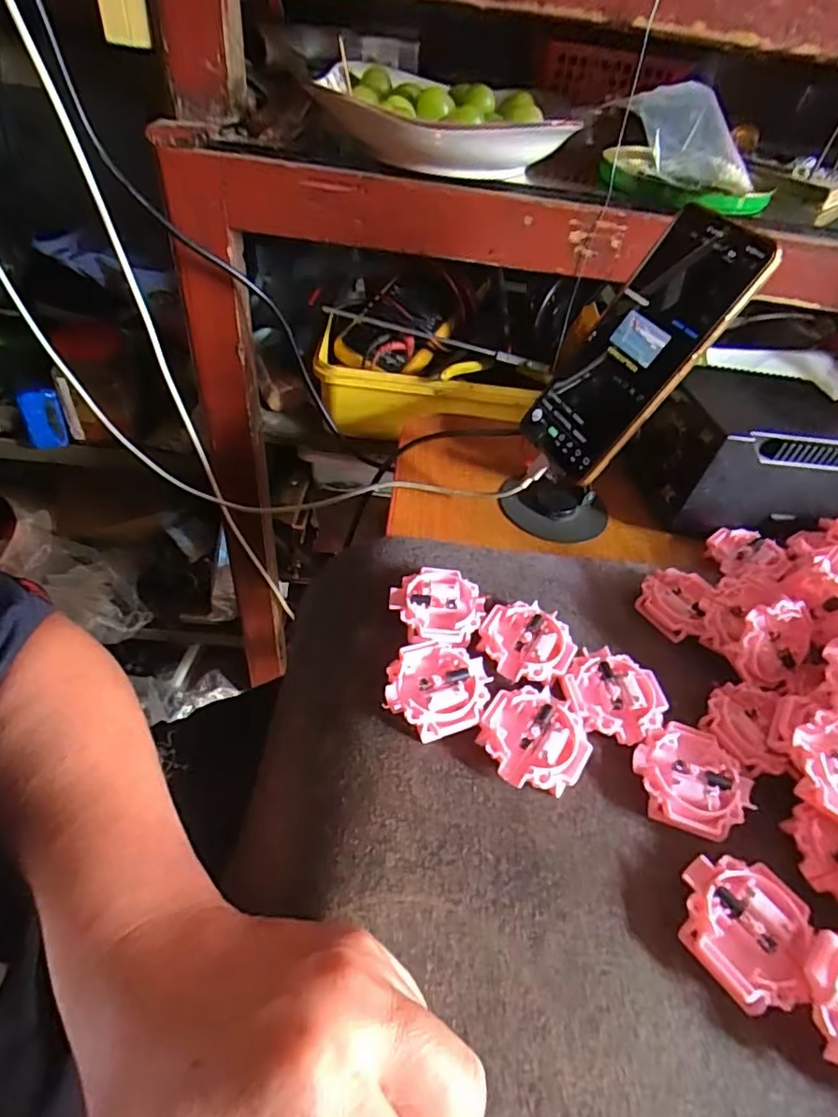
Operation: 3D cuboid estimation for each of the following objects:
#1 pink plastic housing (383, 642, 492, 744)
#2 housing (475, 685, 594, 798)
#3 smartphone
[{"bbox_3d":[0.009,0.068,0.309,0.049,0.016,0.052,13,45,4],"label":"pink plastic housing"},{"bbox_3d":[0.058,0.092,0.296,0.052,0.015,0.052,5,45,-5],"label":"housing"},{"bbox_3d":[0.133,-0.129,0.369,0.013,0.167,0.078,12,37,-42],"label":"smartphone"}]

